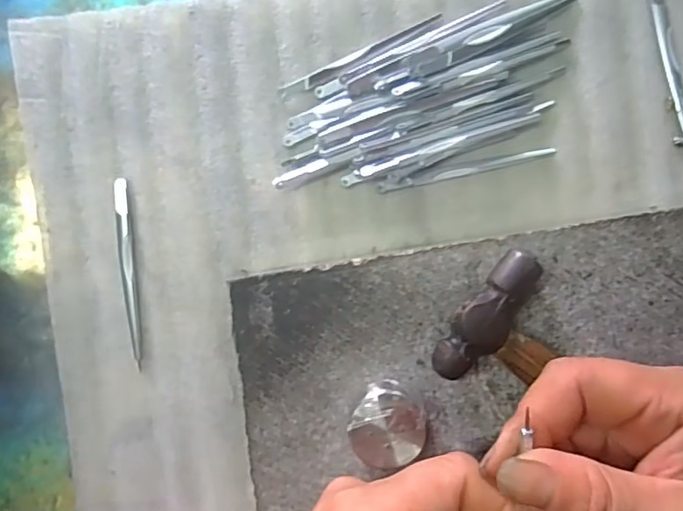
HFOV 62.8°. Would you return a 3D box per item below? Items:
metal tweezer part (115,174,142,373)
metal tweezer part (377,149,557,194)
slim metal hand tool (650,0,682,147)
[{"bbox_3d":[-0.123,0.010,0.320,0.008,0.004,0.108,-5,89,0],"label":"metal tweezer part"},{"bbox_3d":[0.071,-0.049,0.316,0.101,0.007,0.007,-13,89,0],"label":"metal tweezer part"},{"bbox_3d":[0.186,-0.106,0.315,0.010,0.004,0.105,-10,89,0],"label":"slim metal hand tool"}]

